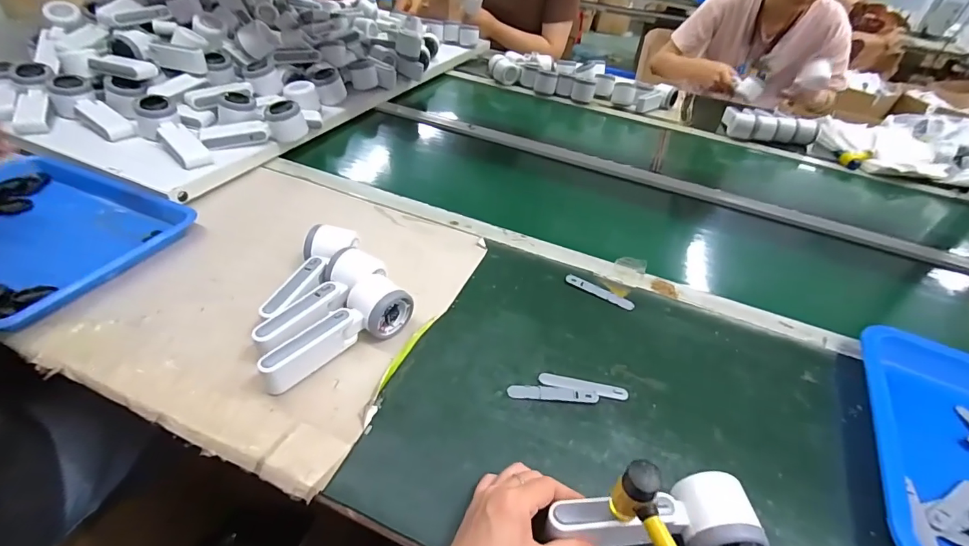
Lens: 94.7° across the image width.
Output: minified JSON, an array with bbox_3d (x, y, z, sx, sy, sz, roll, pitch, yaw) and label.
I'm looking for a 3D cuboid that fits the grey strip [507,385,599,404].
[{"bbox_3d":[0.073,0.127,0.473,0.095,0.004,0.016,6,39,-2],"label":"grey strip"}]

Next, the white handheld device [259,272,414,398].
[{"bbox_3d":[-0.158,0.061,0.477,0.060,0.049,0.169,34,45,28],"label":"white handheld device"}]

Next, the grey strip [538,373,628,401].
[{"bbox_3d":[0.108,0.123,0.485,0.095,0.004,0.015,11,39,3],"label":"grey strip"}]

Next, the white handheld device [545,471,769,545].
[{"bbox_3d":[0.130,0.196,0.357,0.163,0.048,0.053,3,41,-2],"label":"white handheld device"}]

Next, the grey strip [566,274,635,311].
[{"bbox_3d":[0.156,0.025,0.605,0.095,0.007,0.018,24,42,19],"label":"grey strip"}]

